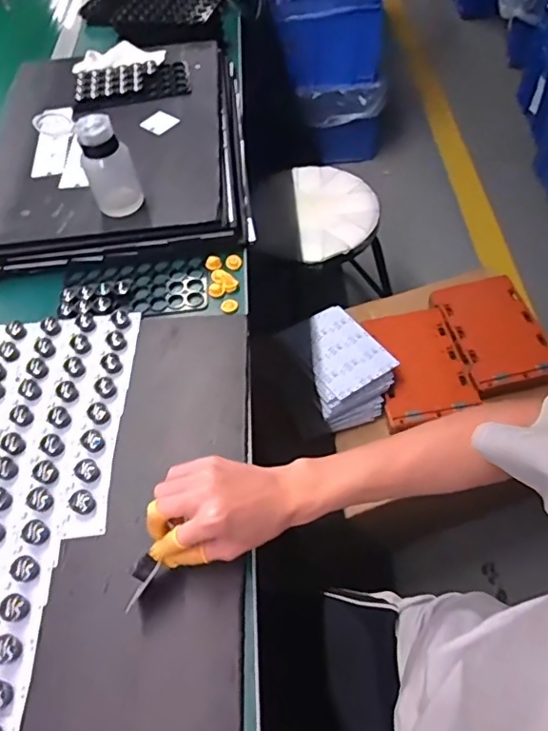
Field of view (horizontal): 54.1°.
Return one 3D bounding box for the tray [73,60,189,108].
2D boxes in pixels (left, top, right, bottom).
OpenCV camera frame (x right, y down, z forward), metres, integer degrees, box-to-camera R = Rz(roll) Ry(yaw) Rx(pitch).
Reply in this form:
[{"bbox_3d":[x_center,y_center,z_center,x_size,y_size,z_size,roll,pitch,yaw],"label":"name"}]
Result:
[{"bbox_3d":[-0.240,-0.485,0.909,0.193,0.019,0.118,-15,56,-5],"label":"tray"}]

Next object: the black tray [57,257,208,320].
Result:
[{"bbox_3d":[-0.188,-0.105,0.719,0.189,0.016,0.099,-8,56,-5],"label":"black tray"}]

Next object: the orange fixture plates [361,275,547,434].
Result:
[{"bbox_3d":[0.348,-0.031,1.041,0.340,0.047,0.273,-16,56,-5],"label":"orange fixture plates"}]

